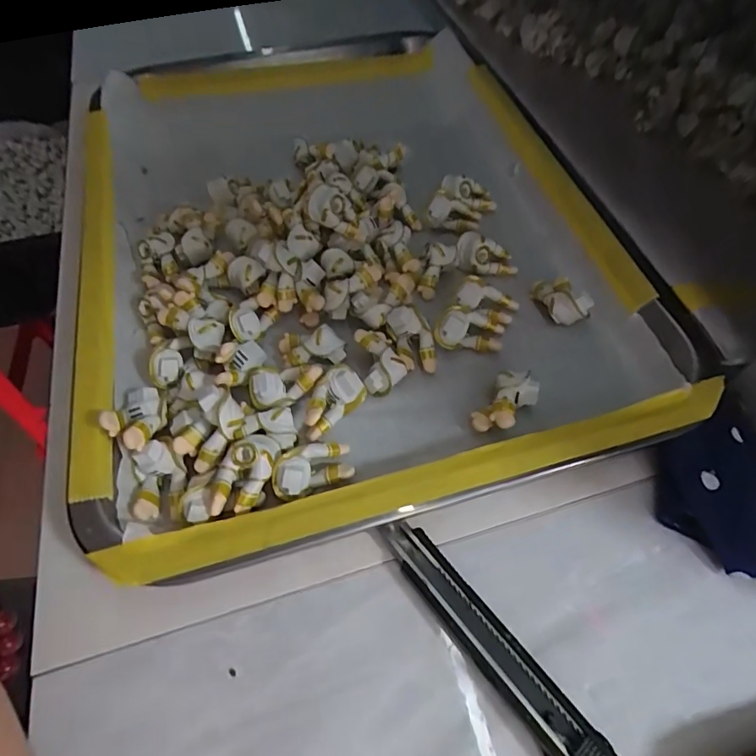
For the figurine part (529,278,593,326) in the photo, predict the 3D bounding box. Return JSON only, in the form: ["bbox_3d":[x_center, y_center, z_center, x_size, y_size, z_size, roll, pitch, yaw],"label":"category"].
[{"bbox_3d":[0.090,-0.039,0.233,0.018,0.015,0.026,-13,59,-9],"label":"figurine part"}]

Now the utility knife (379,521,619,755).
[{"bbox_3d":[0.047,0.098,0.152,0.015,0.012,0.128,-34,64,-20],"label":"utility knife"}]

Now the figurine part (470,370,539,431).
[{"bbox_3d":[0.053,0.011,0.200,0.016,0.017,0.029,40,65,22],"label":"figurine part"}]

